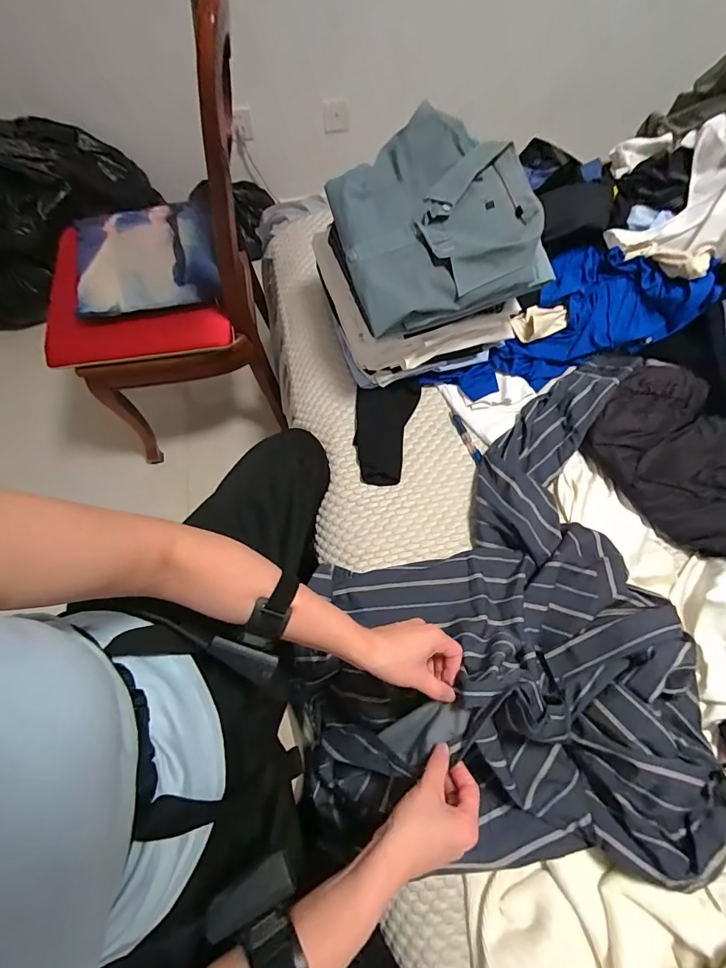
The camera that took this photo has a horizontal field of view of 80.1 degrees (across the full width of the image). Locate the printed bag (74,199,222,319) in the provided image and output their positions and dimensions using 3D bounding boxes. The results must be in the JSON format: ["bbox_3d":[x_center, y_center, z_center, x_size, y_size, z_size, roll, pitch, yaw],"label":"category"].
[{"bbox_3d":[-0.466,-0.487,0.921,0.281,0.054,0.236,-11,87,-7],"label":"printed bag"}]

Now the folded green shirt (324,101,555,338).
[{"bbox_3d":[0.105,-0.403,0.656,0.278,0.046,0.304,-18,80,6],"label":"folded green shirt"}]

